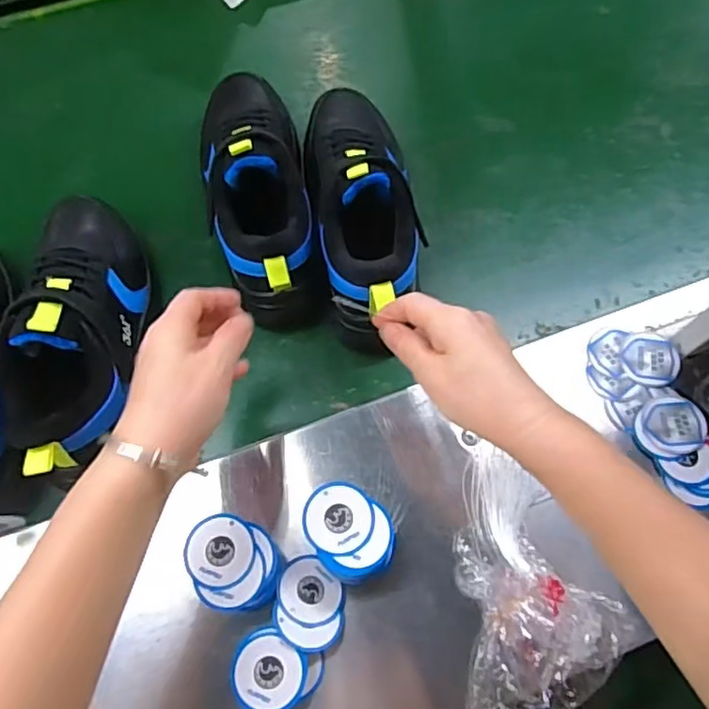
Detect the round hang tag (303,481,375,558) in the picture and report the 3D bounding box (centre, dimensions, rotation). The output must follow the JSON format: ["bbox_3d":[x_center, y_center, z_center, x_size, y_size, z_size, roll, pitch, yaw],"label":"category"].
[{"bbox_3d":[-0.011,0.113,0.417,0.047,0.004,0.048,1,70,-2],"label":"round hang tag"}]

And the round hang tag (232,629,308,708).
[{"bbox_3d":[-0.057,0.214,0.406,0.049,0.007,0.050,0,70,0],"label":"round hang tag"}]

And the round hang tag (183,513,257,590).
[{"bbox_3d":[-0.092,0.135,0.415,0.048,0.005,0.047,1,70,-2],"label":"round hang tag"}]

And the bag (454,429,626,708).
[{"bbox_3d":[0.131,0.154,0.439,0.110,0.025,0.185,-1,70,-2],"label":"bag"}]

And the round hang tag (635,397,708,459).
[{"bbox_3d":[0.257,0.059,0.490,0.054,0.006,0.050,1,70,-2],"label":"round hang tag"}]

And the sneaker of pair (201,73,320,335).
[{"bbox_3d":[-0.088,-0.163,0.532,0.081,0.123,0.256,-8,71,-5],"label":"sneaker of pair"}]

